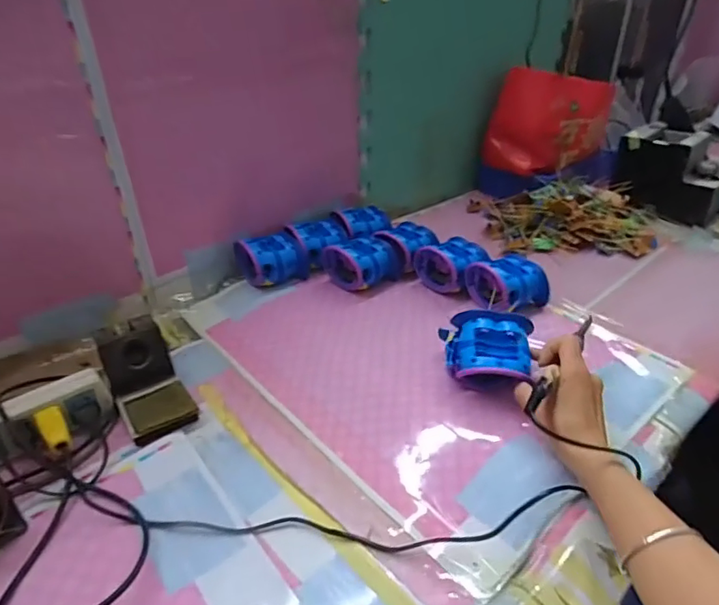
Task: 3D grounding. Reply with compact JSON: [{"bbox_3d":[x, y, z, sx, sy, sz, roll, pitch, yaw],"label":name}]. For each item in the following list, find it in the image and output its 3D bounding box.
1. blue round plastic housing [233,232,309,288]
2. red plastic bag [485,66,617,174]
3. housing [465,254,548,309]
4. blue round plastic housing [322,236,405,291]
[{"bbox_3d":[-0.133,-0.062,0.788,0.097,0.075,0.072,-17,37,-24],"label":"blue round plastic housing"},{"bbox_3d":[0.378,-0.360,1.013,0.199,0.173,0.110,-15,35,-22],"label":"red plastic bag"},{"bbox_3d":[0.208,-0.027,0.729,0.087,0.066,0.081,-14,36,-20],"label":"housing"},{"bbox_3d":[0.008,-0.061,0.788,0.098,0.064,0.086,-22,39,-30],"label":"blue round plastic housing"}]

